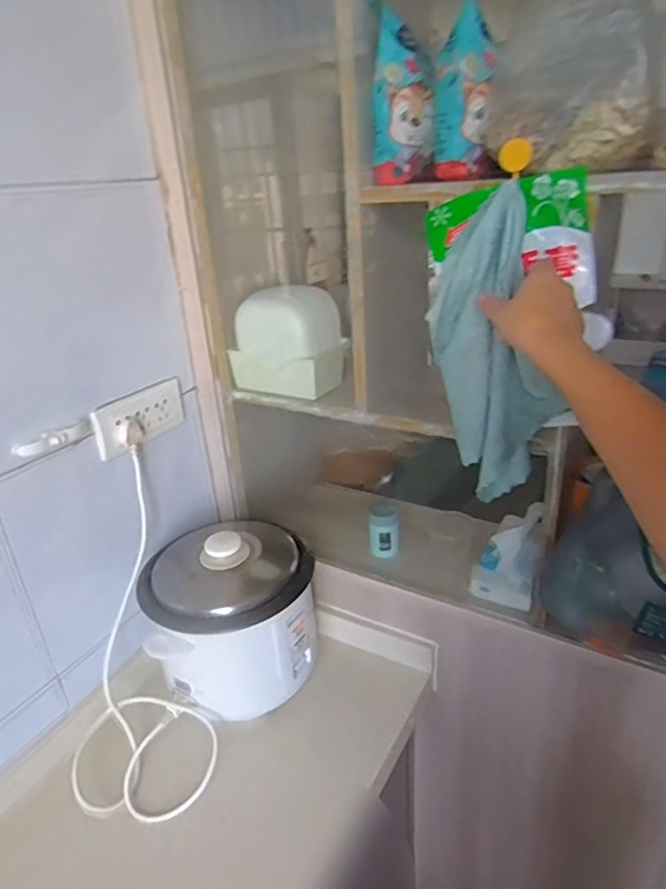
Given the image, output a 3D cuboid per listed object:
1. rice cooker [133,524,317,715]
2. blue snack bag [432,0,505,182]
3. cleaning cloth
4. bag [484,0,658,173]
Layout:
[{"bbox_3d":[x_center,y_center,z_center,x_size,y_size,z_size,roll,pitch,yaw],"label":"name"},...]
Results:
[{"bbox_3d":[-0.144,0.235,0.835,0.247,0.214,0.205,-11,26,-17],"label":"rice cooker"},{"bbox_3d":[0.133,-0.346,0.570,0.072,0.146,0.028,10,28,26],"label":"blue snack bag"},{"bbox_3d":[0.170,-0.091,0.606,0.118,0.321,0.036,-3,20,19],"label":"cleaning cloth"},{"bbox_3d":[0.228,-0.353,0.544,0.145,0.155,0.127,7,27,21],"label":"bag"}]

